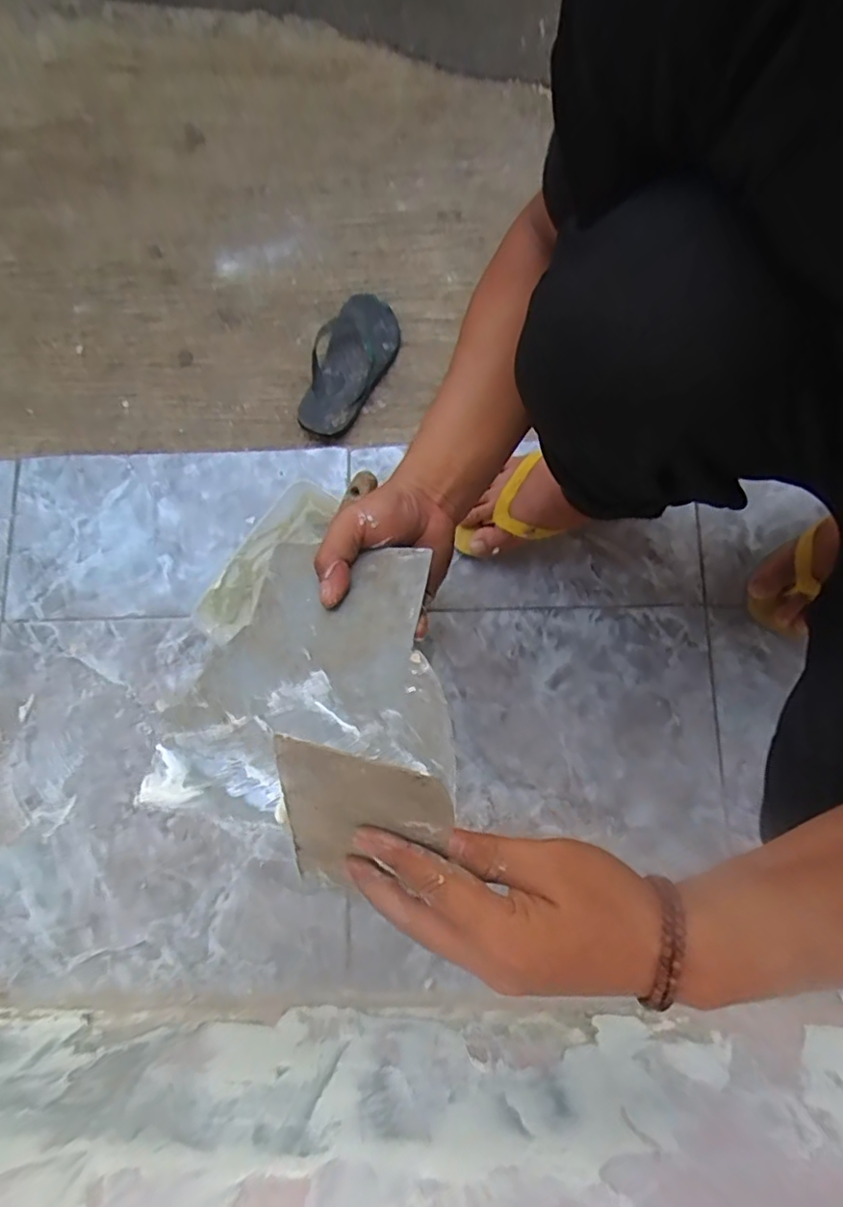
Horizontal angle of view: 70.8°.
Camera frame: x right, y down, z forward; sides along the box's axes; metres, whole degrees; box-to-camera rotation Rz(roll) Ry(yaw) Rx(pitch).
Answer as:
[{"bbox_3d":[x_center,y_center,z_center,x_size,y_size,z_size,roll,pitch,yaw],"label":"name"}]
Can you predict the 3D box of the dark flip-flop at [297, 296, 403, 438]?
[{"bbox_3d":[-0.096,-0.311,0.766,0.087,0.033,0.202,29,85,8],"label":"dark flip-flop"}]

